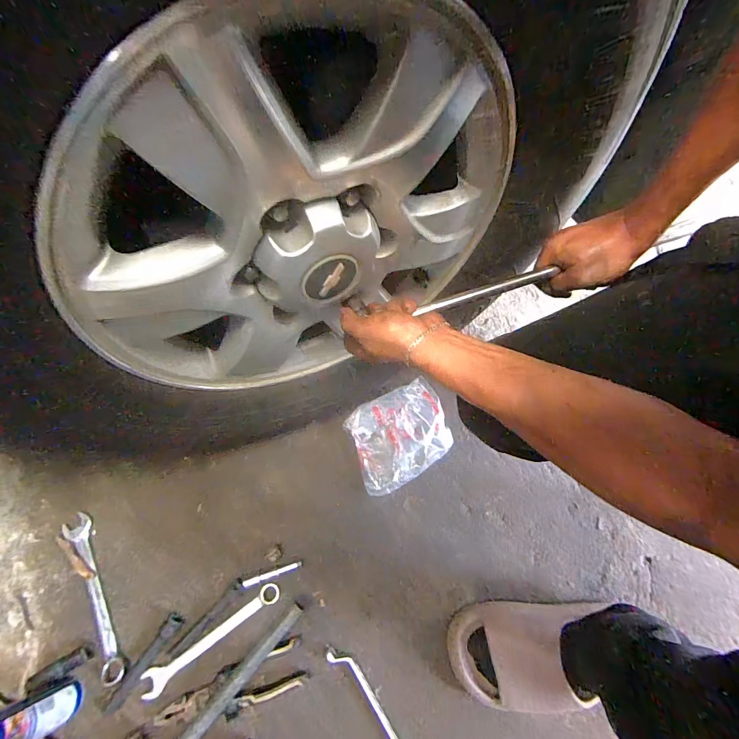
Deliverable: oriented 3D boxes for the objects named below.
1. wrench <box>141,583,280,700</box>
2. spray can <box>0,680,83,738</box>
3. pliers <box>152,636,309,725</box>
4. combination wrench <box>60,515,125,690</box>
[{"bbox_3d":[-0.231,0.397,0.538,0.216,0.009,0.032,-32,70,-13],"label":"wrench"},{"bbox_3d":[-0.415,0.428,0.439,0.041,0.159,0.047,-26,69,-11],"label":"spray can"},{"bbox_3d":[-0.192,0.444,0.502,0.203,0.017,0.057,-19,67,-8],"label":"pliers"},{"bbox_3d":[-0.423,0.343,0.559,0.040,0.008,0.251,-30,69,-13],"label":"combination wrench"}]

